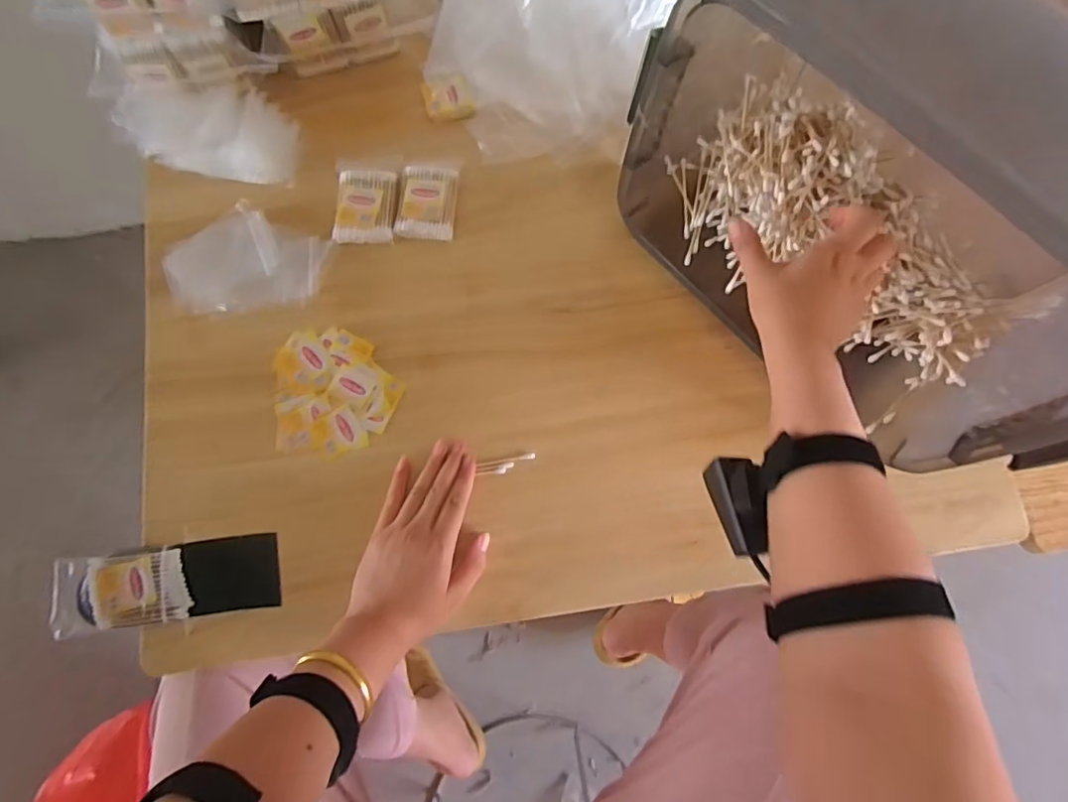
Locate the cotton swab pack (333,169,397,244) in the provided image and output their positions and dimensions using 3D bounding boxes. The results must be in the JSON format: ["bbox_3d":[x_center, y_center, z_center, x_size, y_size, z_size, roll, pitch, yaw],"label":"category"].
[{"bbox_3d":[-0.168,-0.194,0.565,0.058,0.012,0.077,1,76,0],"label":"cotton swab pack"}]

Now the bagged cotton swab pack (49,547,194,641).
[{"bbox_3d":[-0.352,0.161,0.483,0.109,0.014,0.062,-8,76,-3],"label":"bagged cotton swab pack"}]

